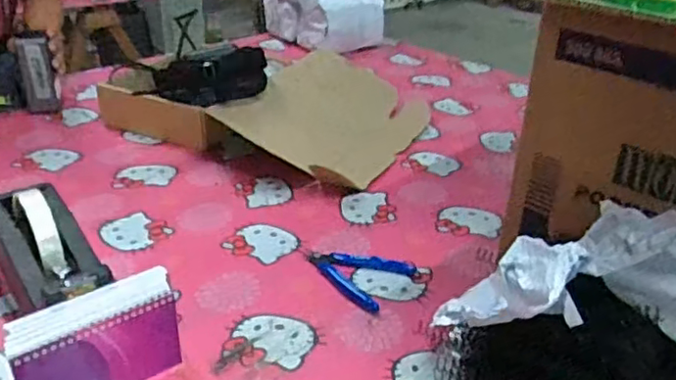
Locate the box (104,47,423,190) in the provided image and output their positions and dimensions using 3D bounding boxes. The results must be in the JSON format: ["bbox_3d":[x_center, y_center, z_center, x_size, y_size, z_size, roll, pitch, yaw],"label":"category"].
[{"bbox_3d":[-0.116,-0.141,1.029,0.464,0.079,0.326,14,31,19],"label":"box"}]

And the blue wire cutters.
[{"bbox_3d":[0.015,0.088,0.690,0.110,0.008,0.086,19,33,26],"label":"blue wire cutters"}]

